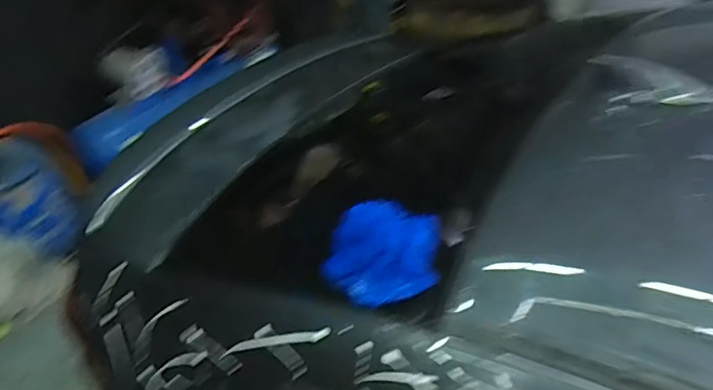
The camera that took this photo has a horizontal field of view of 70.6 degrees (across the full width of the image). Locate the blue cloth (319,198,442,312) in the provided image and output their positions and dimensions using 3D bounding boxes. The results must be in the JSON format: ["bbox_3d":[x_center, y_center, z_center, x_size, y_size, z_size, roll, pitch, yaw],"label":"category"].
[{"bbox_3d":[0.032,0.070,0.672,0.156,0.070,0.155,-7,41,0],"label":"blue cloth"}]

